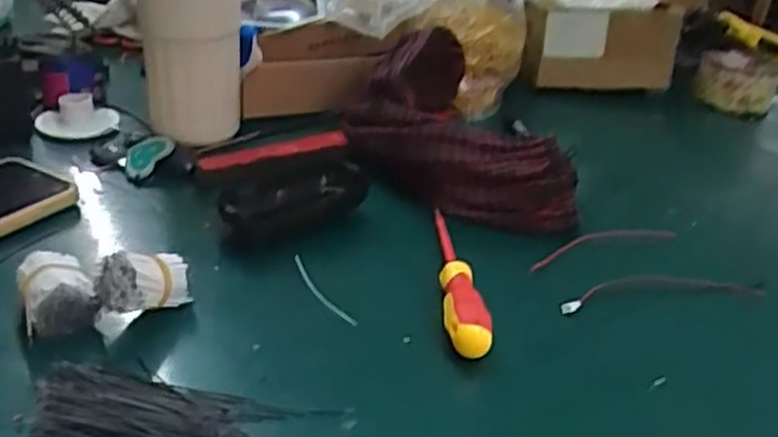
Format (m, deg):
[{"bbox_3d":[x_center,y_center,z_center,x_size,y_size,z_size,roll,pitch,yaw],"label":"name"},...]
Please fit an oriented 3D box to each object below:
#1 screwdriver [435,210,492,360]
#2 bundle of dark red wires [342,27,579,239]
[{"bbox_3d":[0.043,0.034,0.505,0.026,0.023,0.161,4,27,-4],"label":"screwdriver"},{"bbox_3d":[0.049,-0.077,0.636,0.157,0.091,0.200,0,28,-11],"label":"bundle of dark red wires"}]

